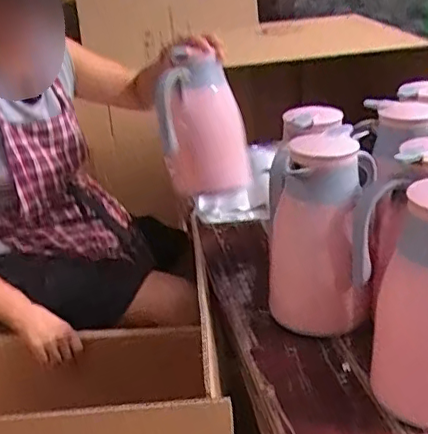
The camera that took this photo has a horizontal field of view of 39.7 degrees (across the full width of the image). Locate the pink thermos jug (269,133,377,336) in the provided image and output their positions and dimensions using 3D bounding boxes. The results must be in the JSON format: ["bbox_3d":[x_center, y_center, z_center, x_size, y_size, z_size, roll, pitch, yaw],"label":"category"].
[{"bbox_3d":[0.150,0.020,0.825,0.141,0.255,0.127,1,26,13],"label":"pink thermos jug"}]

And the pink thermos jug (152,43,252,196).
[{"bbox_3d":[-0.012,-0.160,1.112,0.120,0.348,0.148,-2,61,9],"label":"pink thermos jug"}]

